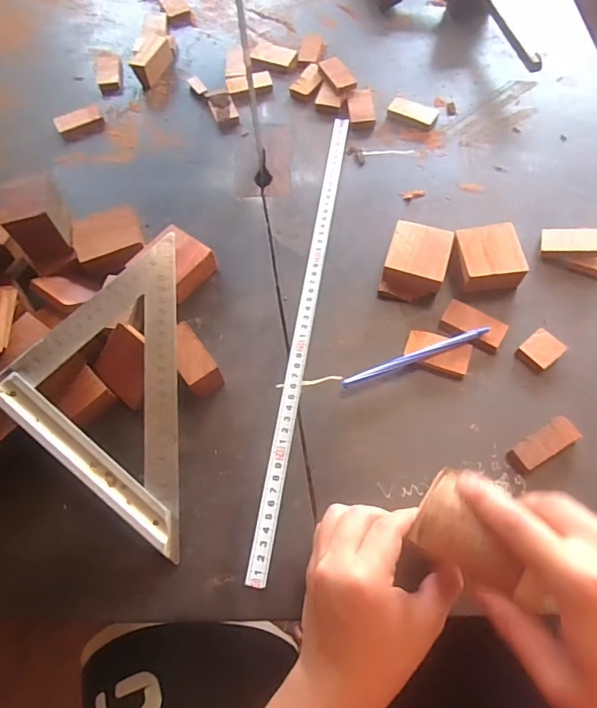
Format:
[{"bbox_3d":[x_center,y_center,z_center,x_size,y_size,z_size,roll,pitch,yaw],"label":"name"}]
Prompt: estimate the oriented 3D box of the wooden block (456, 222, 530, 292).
[{"bbox_3d":[0.176,-0.088,0.451,0.058,0.029,0.059,-7,63,-2],"label":"wooden block"}]

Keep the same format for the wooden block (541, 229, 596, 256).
[{"bbox_3d":[0.262,-0.107,0.455,0.055,0.010,0.027,7,63,21],"label":"wooden block"}]

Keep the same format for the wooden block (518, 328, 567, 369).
[{"bbox_3d":[0.212,-0.004,0.418,0.031,0.011,0.028,-37,68,-16],"label":"wooden block"}]

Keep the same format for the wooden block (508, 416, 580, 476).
[{"bbox_3d":[0.195,0.073,0.380,0.056,0.011,0.024,-31,67,-13],"label":"wooden block"}]

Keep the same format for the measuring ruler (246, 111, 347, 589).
[{"bbox_3d":[0.009,-0.047,0.453,0.018,0.004,0.481,10,65,1],"label":"measuring ruler"}]

